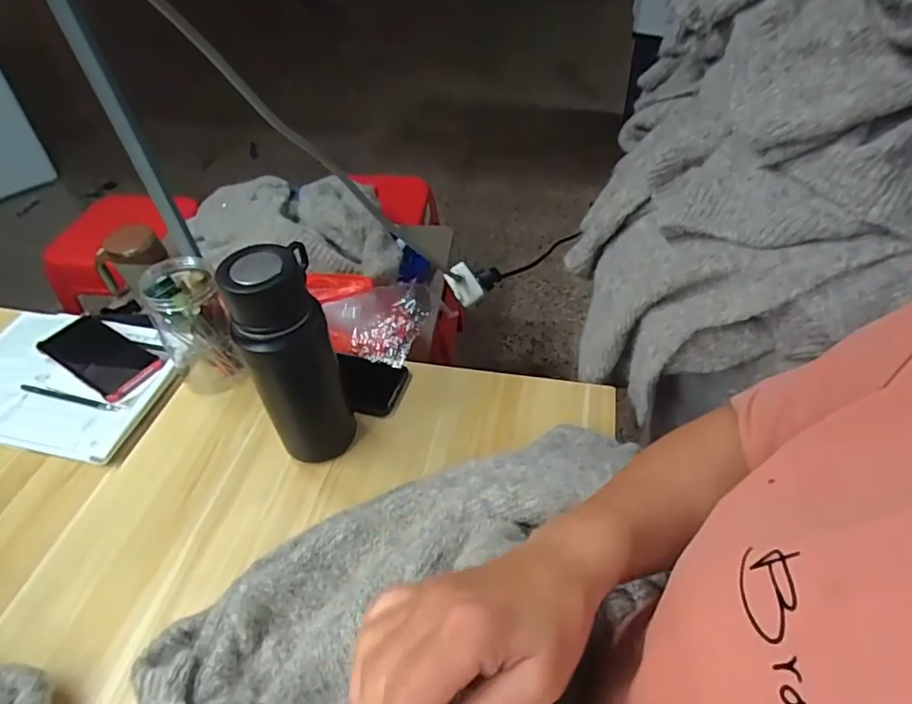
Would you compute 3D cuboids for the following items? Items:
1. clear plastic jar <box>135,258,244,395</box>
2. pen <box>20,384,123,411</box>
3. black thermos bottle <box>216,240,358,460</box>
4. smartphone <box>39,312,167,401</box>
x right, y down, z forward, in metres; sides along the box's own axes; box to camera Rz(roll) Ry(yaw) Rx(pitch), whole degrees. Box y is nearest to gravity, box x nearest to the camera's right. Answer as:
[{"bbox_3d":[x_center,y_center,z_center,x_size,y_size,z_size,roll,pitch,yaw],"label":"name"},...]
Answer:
[{"bbox_3d":[-0.315,-0.033,0.656,0.084,0.146,0.082,-26,50,-21],"label":"clear plastic jar"},{"bbox_3d":[-0.489,0.058,0.684,0.153,0.004,0.011,10,47,12],"label":"pen"},{"bbox_3d":[-0.160,0.008,0.545,0.075,0.243,0.074,-13,47,-10],"label":"black thermos bottle"},{"bbox_3d":[-0.471,0.005,0.716,0.177,0.018,0.076,24,52,24],"label":"smartphone"}]

